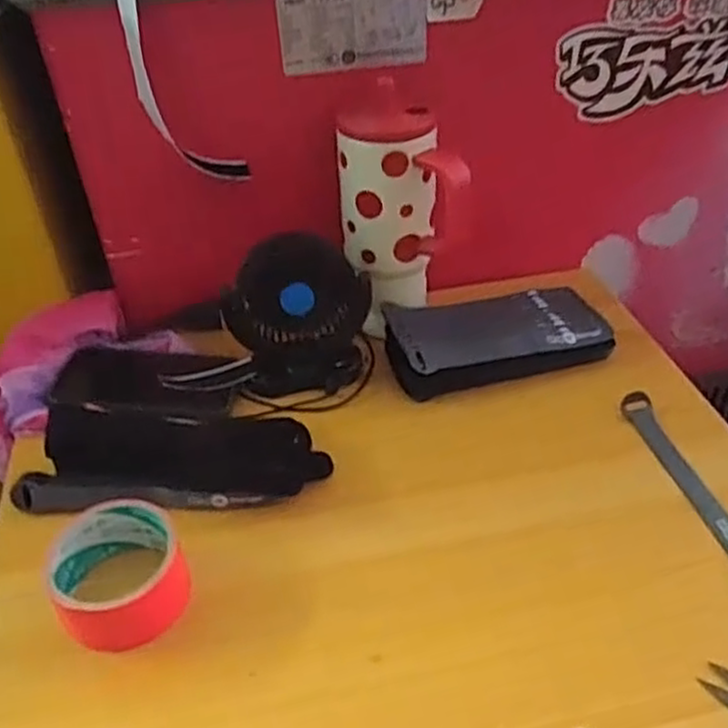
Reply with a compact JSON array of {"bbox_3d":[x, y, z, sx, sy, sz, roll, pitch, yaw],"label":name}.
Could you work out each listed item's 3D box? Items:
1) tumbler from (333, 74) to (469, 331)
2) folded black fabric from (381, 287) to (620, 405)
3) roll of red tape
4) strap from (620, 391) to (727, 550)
[{"bbox_3d":[0.031,-0.134,0.662,0.107,0.201,0.106,0,41,-1],"label":"tumbler"},{"bbox_3d":[0.125,-0.030,0.666,0.197,0.032,0.091,-16,41,-14],"label":"folded black fabric"},{"bbox_3d":[-0.162,0.137,0.482,0.087,0.038,0.088,-21,45,-22],"label":"roll of red tape"},{"bbox_3d":[0.249,0.090,0.553,0.024,0.010,0.191,-8,45,-8],"label":"strap"}]

